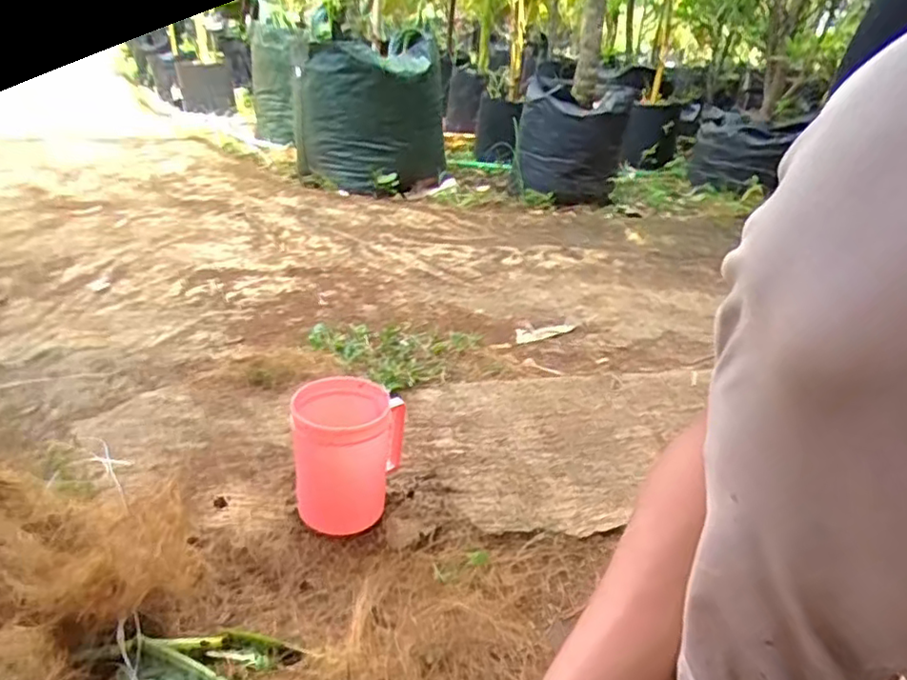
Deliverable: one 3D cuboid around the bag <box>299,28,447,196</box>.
[{"bbox_3d":[-0.216,-0.637,1.870,0.385,0.409,0.418,2,28,-1],"label":"bag"}]

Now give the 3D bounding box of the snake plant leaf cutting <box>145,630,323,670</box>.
[{"bbox_3d":[-0.183,0.257,0.544,0.137,0.014,0.026,7,28,7],"label":"snake plant leaf cutting"}]

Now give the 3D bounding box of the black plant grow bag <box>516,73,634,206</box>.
[{"bbox_3d":[0.343,-0.560,1.867,0.288,0.307,0.334,9,28,12],"label":"black plant grow bag"}]

